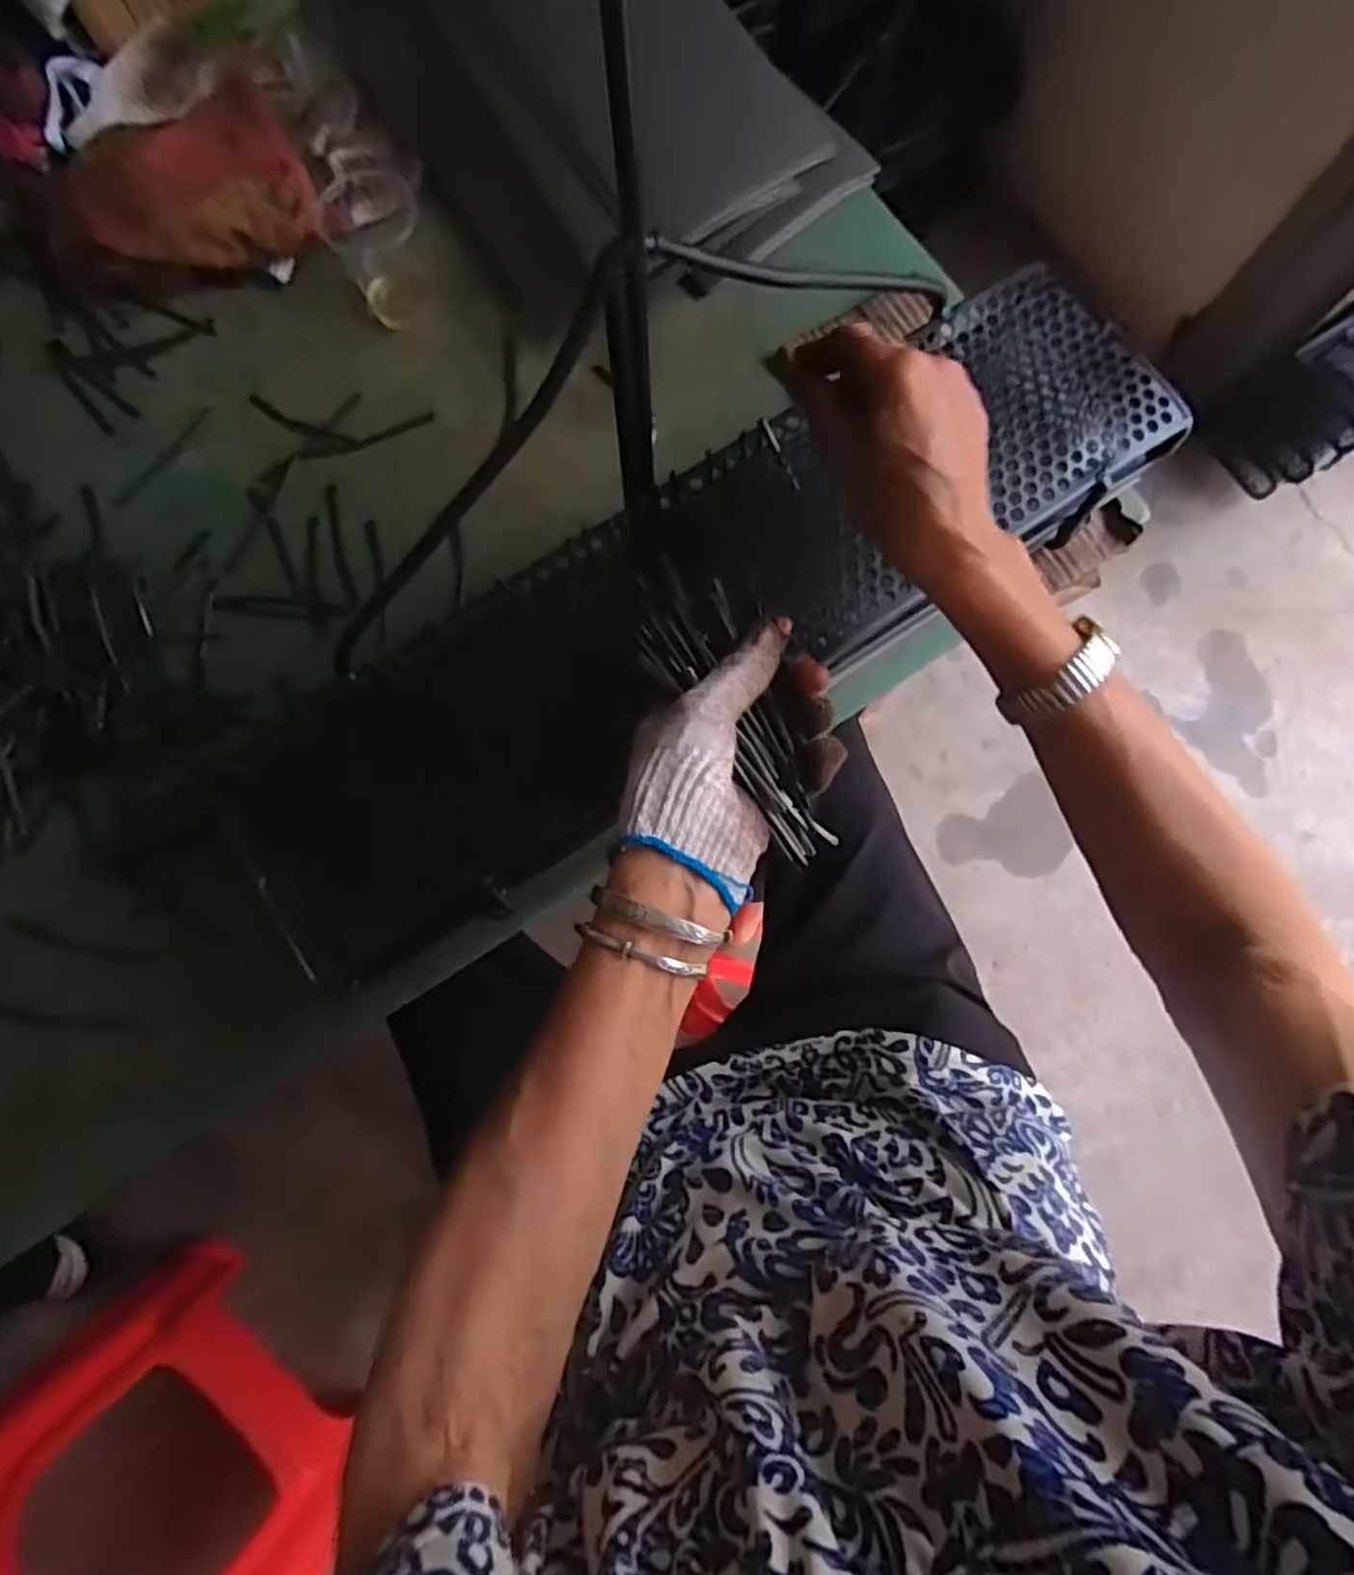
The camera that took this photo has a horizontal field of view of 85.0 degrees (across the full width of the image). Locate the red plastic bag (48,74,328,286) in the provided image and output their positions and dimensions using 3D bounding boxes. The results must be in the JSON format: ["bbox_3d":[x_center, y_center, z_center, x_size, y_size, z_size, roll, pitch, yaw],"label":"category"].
[{"bbox_3d":[-0.360,-0.419,0.538,0.191,0.053,0.114,-25,80,-5],"label":"red plastic bag"}]

